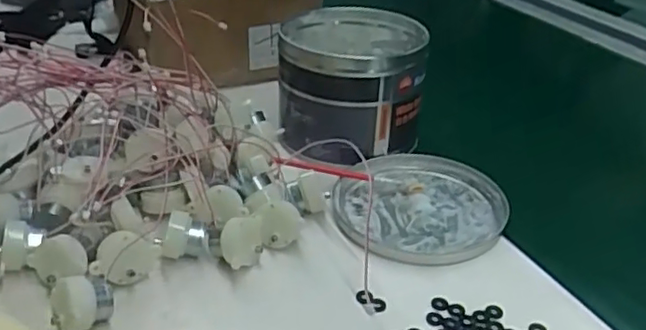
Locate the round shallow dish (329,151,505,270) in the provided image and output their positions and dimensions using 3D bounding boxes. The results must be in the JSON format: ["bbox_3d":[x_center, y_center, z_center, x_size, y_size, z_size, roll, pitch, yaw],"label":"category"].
[{"bbox_3d":[0.076,0.031,0.489,0.129,0.013,0.135,2,31,-1],"label":"round shallow dish"}]

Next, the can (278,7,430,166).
[{"bbox_3d":[0.022,-0.073,0.565,0.131,0.113,0.144,2,31,-1],"label":"can"}]

